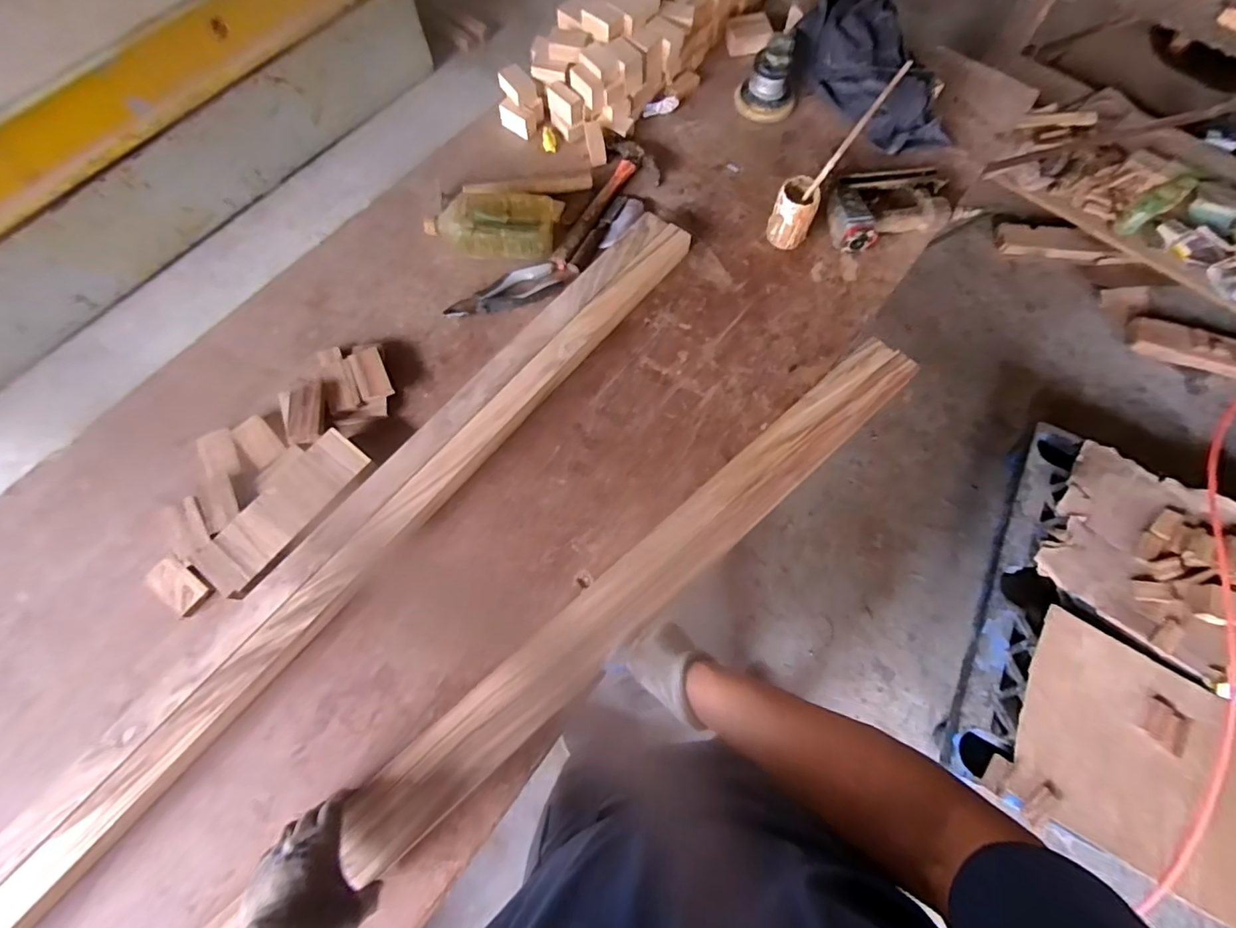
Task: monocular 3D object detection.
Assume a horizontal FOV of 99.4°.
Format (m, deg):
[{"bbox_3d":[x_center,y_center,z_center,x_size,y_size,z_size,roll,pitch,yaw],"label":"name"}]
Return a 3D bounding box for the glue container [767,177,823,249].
[{"bbox_3d":[0.296,-0.421,0.894,0.073,0.099,0.072,26,72,7],"label":"glue container"}]

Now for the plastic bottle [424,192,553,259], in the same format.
[{"bbox_3d":[-0.213,-0.403,0.884,0.205,0.087,0.103,3,71,-1],"label":"plastic bottle"}]

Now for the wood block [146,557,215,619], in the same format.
[{"bbox_3d":[-0.592,0.162,0.708,0.082,0.015,0.048,40,75,11],"label":"wood block"}]

